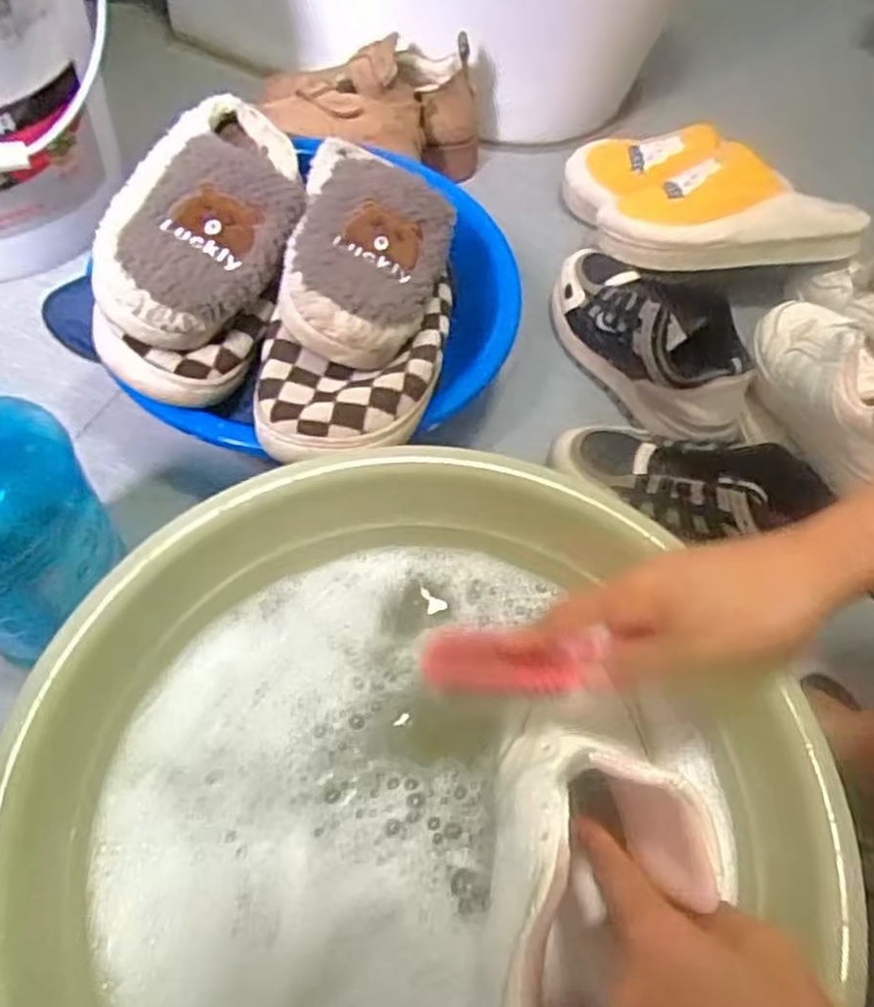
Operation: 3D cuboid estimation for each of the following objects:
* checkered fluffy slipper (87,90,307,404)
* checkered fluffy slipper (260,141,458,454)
[{"bbox_3d":[-0.171,-0.205,0.564,0.131,0.092,0.255,2,58,-5],"label":"checkered fluffy slipper"},{"bbox_3d":[-0.055,-0.138,0.539,0.120,0.087,0.228,10,58,0],"label":"checkered fluffy slipper"}]

